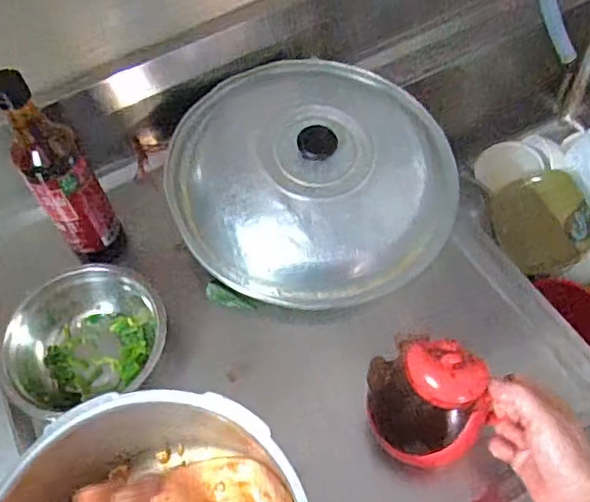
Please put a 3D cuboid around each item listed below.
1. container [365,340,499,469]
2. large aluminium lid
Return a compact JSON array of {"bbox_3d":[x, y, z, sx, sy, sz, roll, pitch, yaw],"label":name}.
[{"bbox_3d":[0.110,0.126,0.511,0.104,0.124,0.075,20,19,22],"label":"container"},{"bbox_3d":[0.020,-0.102,0.701,0.334,0.090,0.324,-6,57,1],"label":"large aluminium lid"}]

